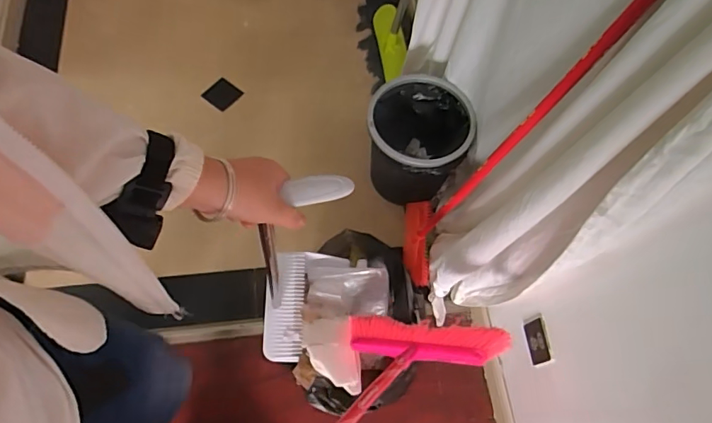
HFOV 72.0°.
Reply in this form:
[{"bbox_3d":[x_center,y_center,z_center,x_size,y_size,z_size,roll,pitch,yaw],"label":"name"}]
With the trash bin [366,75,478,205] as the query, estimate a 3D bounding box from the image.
[{"bbox_3d":[0.167,-0.183,1.391,0.259,0.294,0.267,2,65,-3],"label":"trash bin"}]

